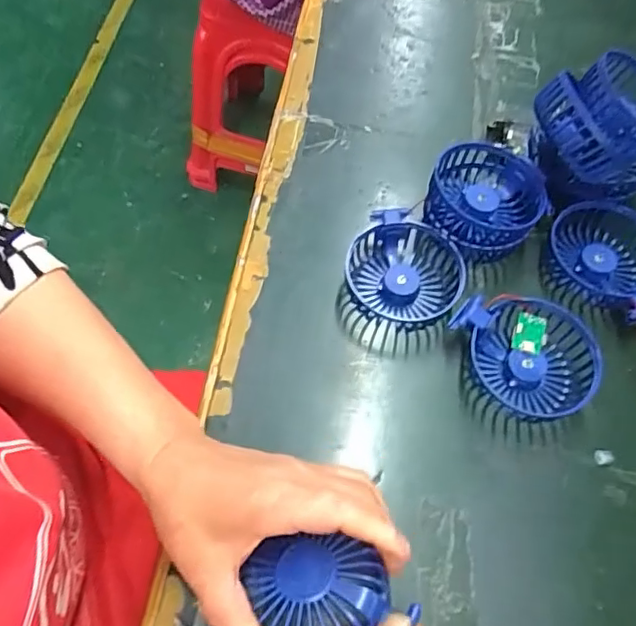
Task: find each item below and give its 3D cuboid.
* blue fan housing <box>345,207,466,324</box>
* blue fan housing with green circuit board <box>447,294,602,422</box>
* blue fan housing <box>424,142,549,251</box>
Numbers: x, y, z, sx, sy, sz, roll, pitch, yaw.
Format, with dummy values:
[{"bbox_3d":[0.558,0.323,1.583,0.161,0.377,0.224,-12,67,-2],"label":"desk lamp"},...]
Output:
[{"bbox_3d":[0.068,-0.034,0.447,0.089,0.032,0.077,29,65,13],"label":"blue fan housing"},{"bbox_3d":[0.155,0.029,0.418,0.082,0.036,0.094,-21,64,-12],"label":"blue fan housing with green circuit board"},{"bbox_3d":[0.135,-0.091,0.466,0.086,0.053,0.091,1,62,-1],"label":"blue fan housing"}]

